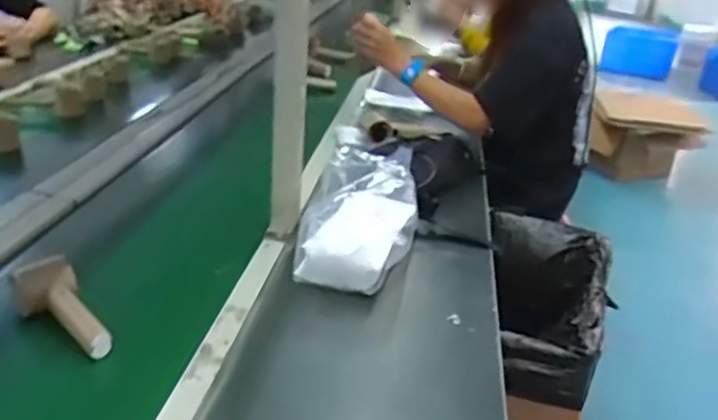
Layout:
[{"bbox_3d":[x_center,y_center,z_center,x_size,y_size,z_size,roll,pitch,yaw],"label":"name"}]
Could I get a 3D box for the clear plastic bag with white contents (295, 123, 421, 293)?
[{"bbox_3d":[0.006,0.005,1.002,0.165,0.112,0.323,7,23,1],"label":"clear plastic bag with white contents"}]

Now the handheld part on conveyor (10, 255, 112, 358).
[{"bbox_3d":[-0.317,0.112,0.732,0.139,0.047,0.055,36,33,19],"label":"handheld part on conveyor"}]

